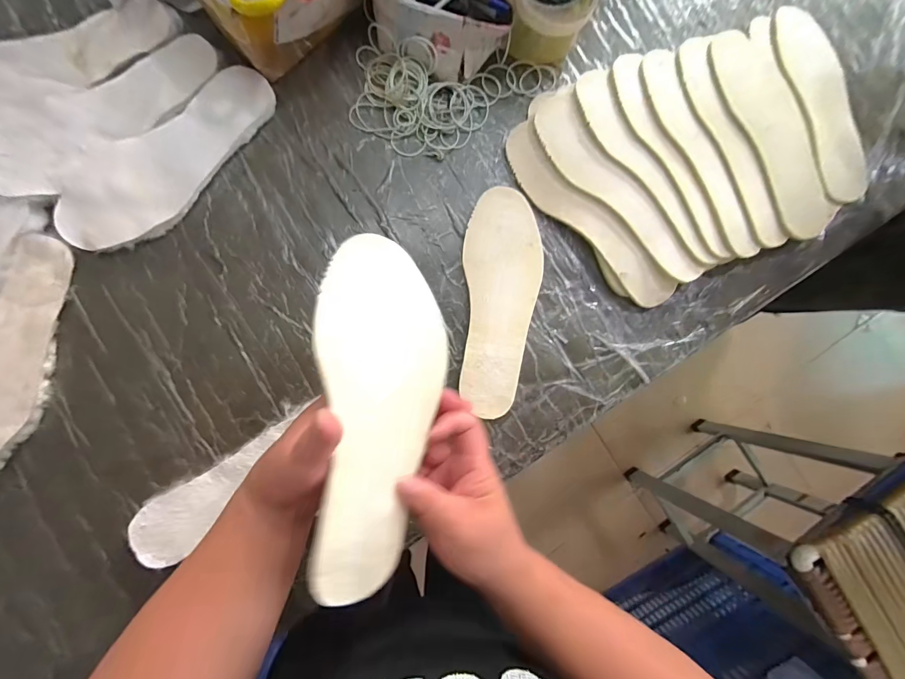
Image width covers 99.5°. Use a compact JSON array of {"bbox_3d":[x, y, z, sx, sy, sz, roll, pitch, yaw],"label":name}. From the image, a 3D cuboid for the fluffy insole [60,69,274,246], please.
[{"bbox_3d":[-0.303,-0.197,0.414,0.254,0.023,0.103,-43,90,-7],"label":"fluffy insole"}]

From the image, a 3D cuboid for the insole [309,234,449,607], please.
[{"bbox_3d":[-0.050,0.045,0.271,0.088,0.021,0.244,3,81,-25],"label":"insole"}]

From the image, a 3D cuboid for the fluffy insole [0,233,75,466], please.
[{"bbox_3d":[-0.443,0.024,0.383,0.087,0.021,0.251,23,83,-3],"label":"fluffy insole"}]

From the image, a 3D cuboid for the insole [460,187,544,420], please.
[{"bbox_3d":[0.056,-0.044,0.432,0.085,0.005,0.250,2,85,-5],"label":"insole"}]

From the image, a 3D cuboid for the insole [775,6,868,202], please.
[{"bbox_3d":[0.442,-0.284,0.456,0.070,0.016,0.239,-4,82,-3],"label":"insole"}]

